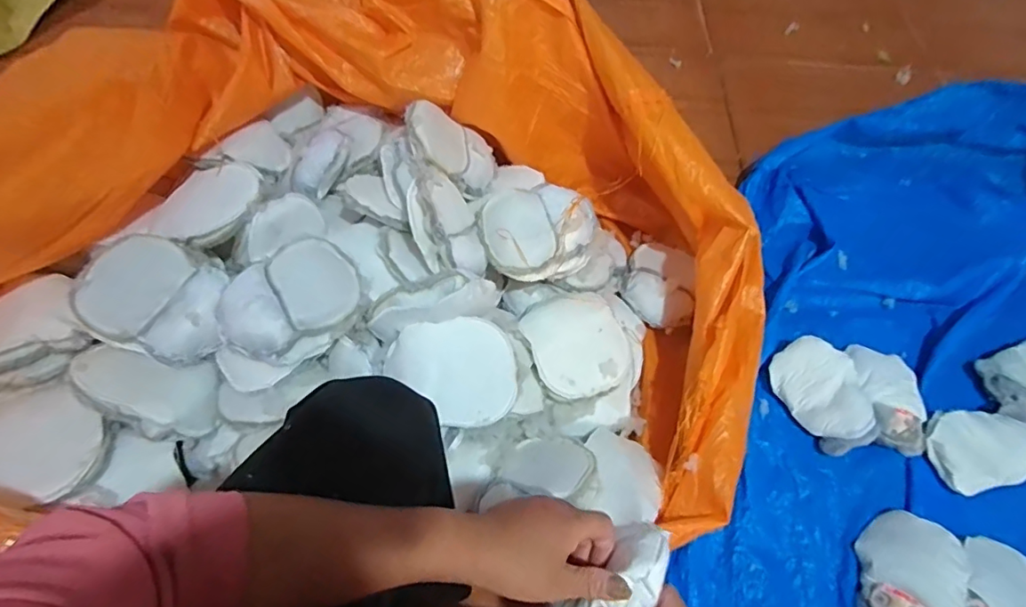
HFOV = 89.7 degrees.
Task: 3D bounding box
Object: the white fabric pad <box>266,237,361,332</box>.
[{"bbox_3d":[-0.266,-0.030,0.696,0.105,0.015,0.131,-25,73,-32],"label":"white fabric pad"}]

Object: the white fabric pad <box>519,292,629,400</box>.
[{"bbox_3d":[0.098,0.060,0.791,0.141,0.019,0.163,-16,64,-13],"label":"white fabric pad"}]

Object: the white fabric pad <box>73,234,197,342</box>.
[{"bbox_3d":[-0.492,-0.025,0.668,0.098,0.020,0.134,35,71,-8],"label":"white fabric pad"}]

